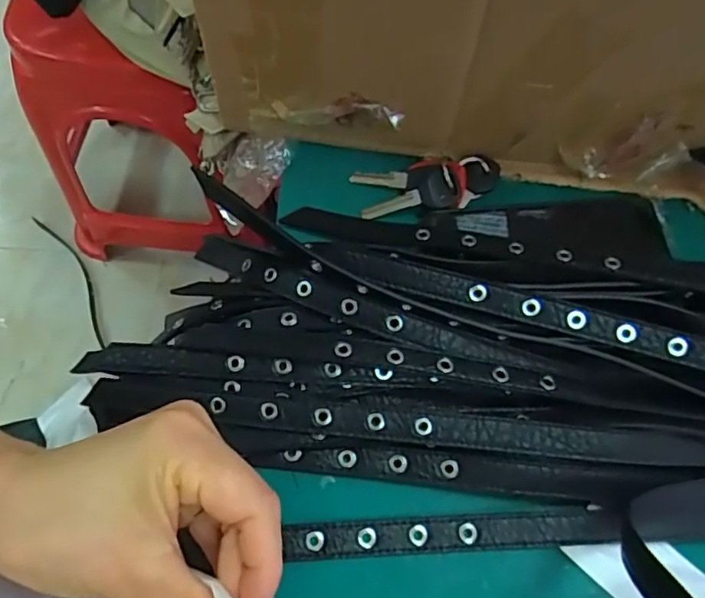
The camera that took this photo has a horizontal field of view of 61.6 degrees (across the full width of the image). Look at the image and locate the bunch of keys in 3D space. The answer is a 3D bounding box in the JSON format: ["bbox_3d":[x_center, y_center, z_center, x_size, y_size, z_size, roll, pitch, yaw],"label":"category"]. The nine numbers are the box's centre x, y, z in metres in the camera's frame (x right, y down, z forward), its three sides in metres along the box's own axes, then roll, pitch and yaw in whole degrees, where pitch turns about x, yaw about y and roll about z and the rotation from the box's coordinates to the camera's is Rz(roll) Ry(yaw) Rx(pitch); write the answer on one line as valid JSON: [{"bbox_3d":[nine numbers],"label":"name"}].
[{"bbox_3d":[0.055,-0.082,0.418,0.103,0.025,0.039,-3,66,-4],"label":"bunch of keys"}]

